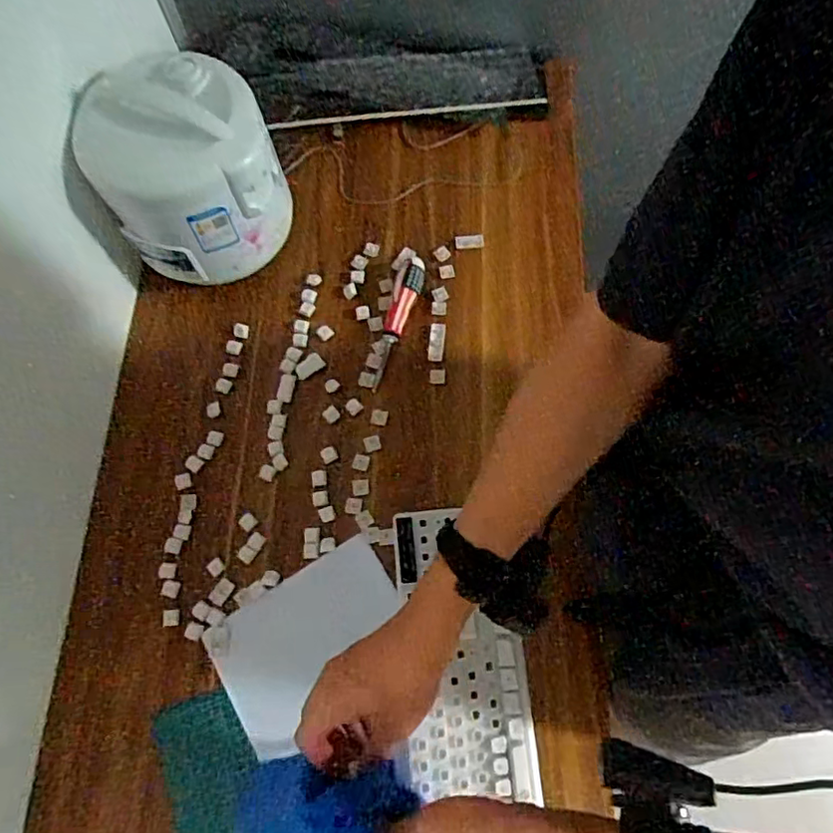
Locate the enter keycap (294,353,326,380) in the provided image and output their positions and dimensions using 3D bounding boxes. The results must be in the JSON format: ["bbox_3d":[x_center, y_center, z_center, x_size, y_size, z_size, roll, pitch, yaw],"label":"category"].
[{"bbox_3d":[-0.138,-0.065,0.782,0.037,0.004,0.027,-37,74,-10],"label":"enter keycap"}]

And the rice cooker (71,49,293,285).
[{"bbox_3d":[-0.279,-0.302,0.748,0.206,0.171,0.189,-25,72,-7],"label":"rice cooker"}]

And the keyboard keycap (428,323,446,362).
[{"bbox_3d":[0.025,-0.094,0.762,0.019,0.007,0.051,5,71,4],"label":"keyboard keycap"}]

